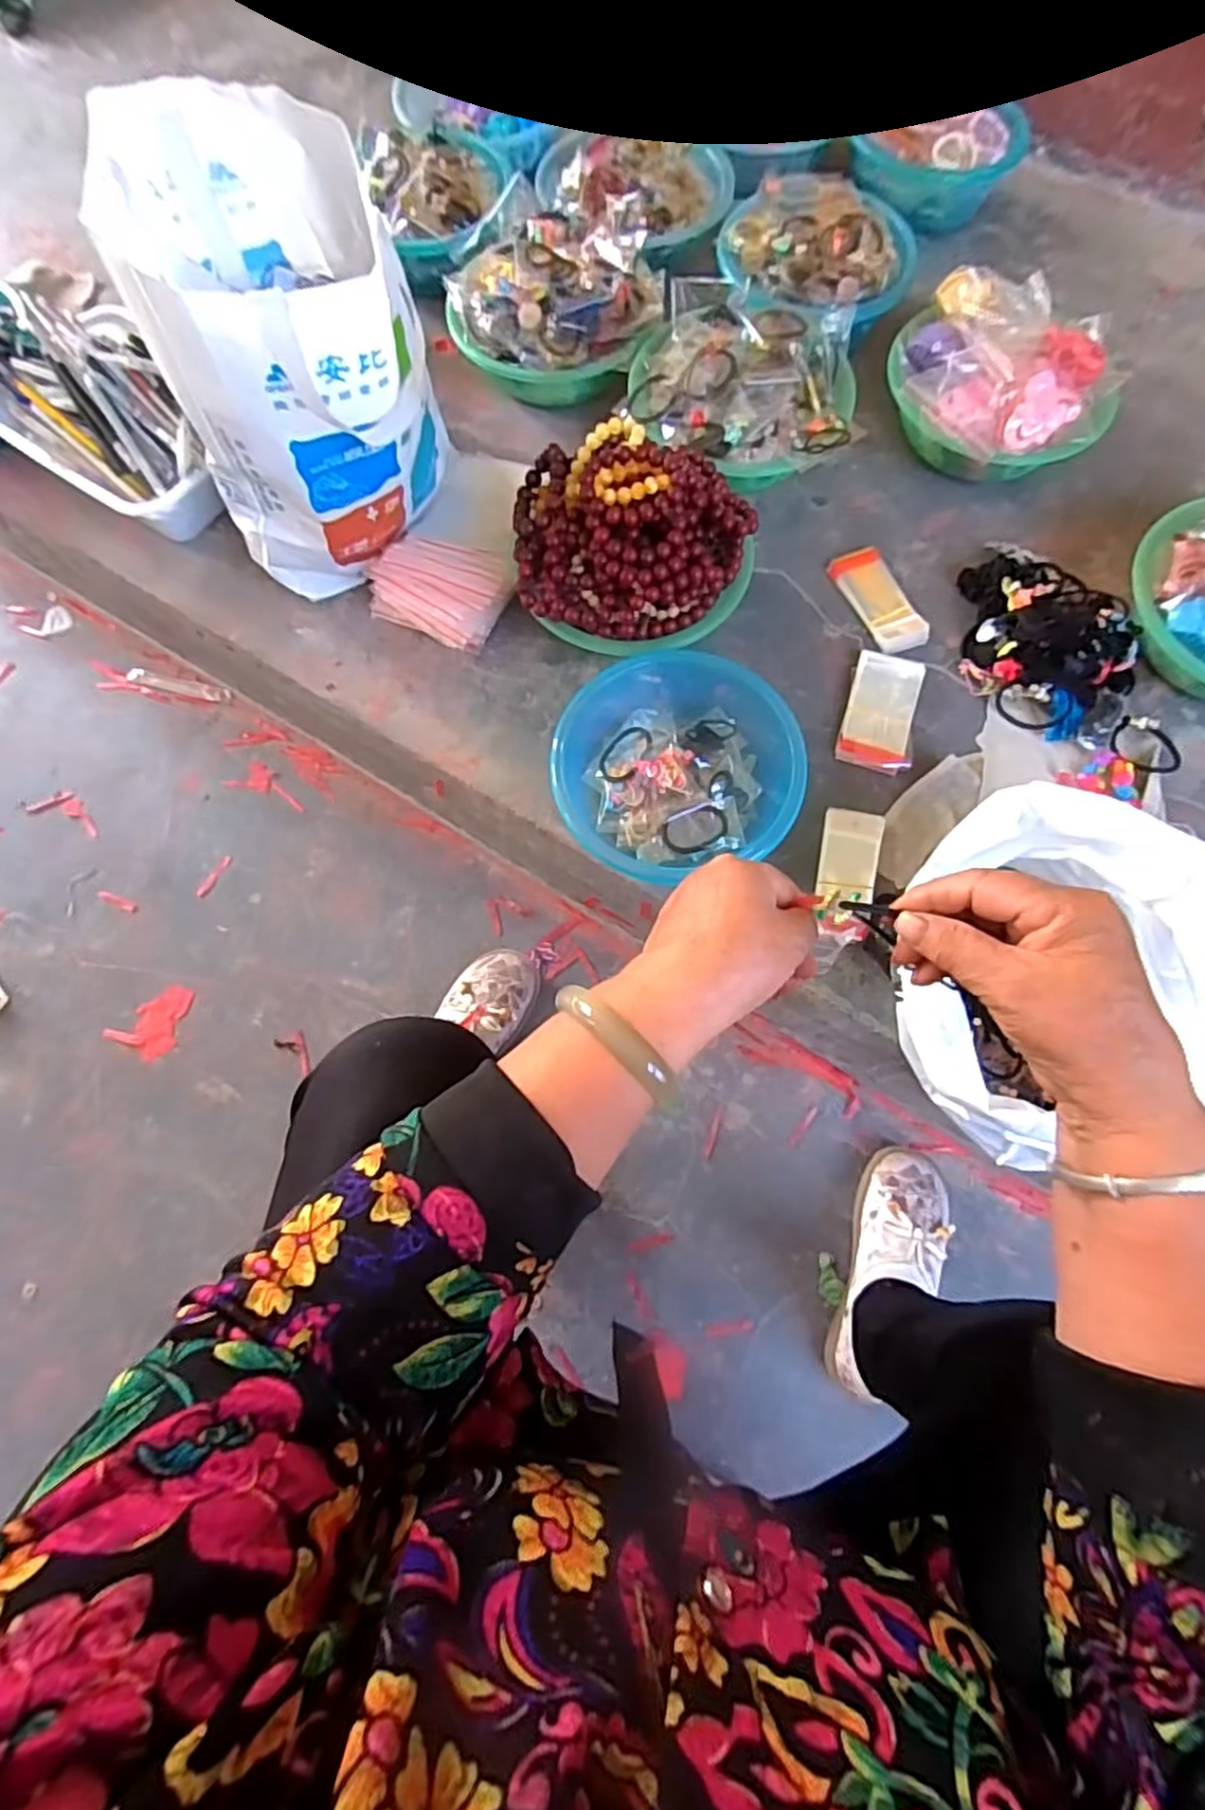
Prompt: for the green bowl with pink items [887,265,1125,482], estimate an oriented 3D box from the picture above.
[{"bbox_3d":[0.438,-0.578,0.772,0.233,0.085,0.228,0,73,1],"label":"green bowl with pink items"}]

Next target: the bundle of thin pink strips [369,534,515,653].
[{"bbox_3d":[-0.170,-0.329,0.732,0.142,0.031,0.096,23,103,5],"label":"bundle of thin pink strips"}]

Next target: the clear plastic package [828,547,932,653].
[{"bbox_3d":[0.296,-0.327,0.758,0.055,0.024,0.128,-24,74,-7],"label":"clear plastic package"}]

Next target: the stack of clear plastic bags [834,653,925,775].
[{"bbox_3d":[0.283,-0.195,0.719,0.070,0.017,0.127,13,73,5],"label":"stack of clear plastic bags"}]

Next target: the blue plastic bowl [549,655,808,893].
[{"bbox_3d":[0.068,-0.132,0.674,0.218,0.079,0.209,0,73,1],"label":"blue plastic bowl"}]

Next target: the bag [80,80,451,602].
[{"bbox_3d":[-0.270,-0.470,0.652,0.210,0.316,0.230,-8,73,-2],"label":"bag"}]

